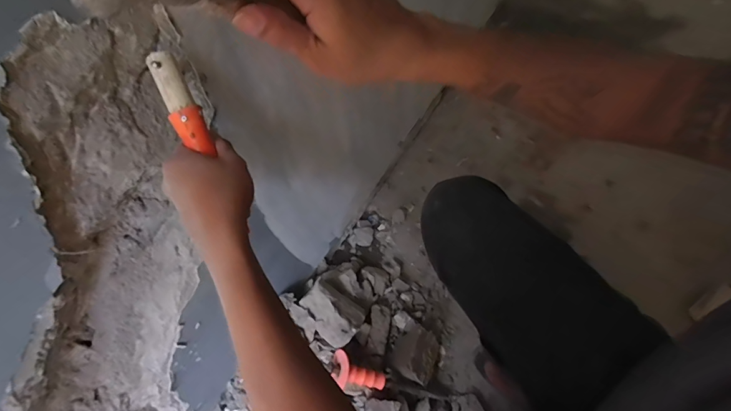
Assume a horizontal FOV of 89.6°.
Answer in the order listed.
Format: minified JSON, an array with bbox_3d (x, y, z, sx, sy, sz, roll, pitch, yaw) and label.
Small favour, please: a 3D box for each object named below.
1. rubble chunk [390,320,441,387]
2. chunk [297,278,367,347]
[{"bbox_3d":[0.105,0.300,0.762,0.094,0.063,0.109,20,59,16],"label":"rubble chunk"},{"bbox_3d":[-0.064,0.218,0.752,0.124,0.062,0.099,32,63,22],"label":"chunk"}]

